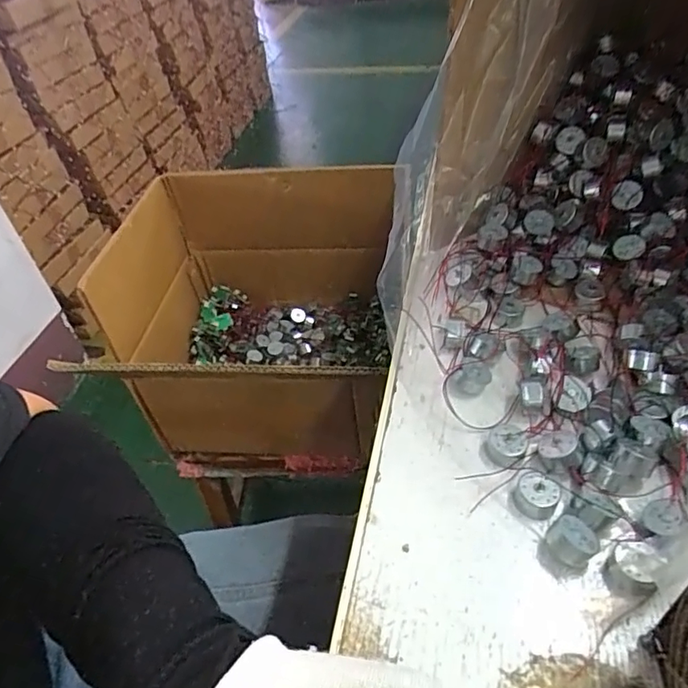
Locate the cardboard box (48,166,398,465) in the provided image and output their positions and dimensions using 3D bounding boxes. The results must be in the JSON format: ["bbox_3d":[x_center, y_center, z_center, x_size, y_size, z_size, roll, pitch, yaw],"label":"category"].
[{"bbox_3d":[-0.114,-0.051,0.751,0.357,0.276,0.280,5,45,13],"label":"cardboard box"}]

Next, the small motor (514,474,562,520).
[{"bbox_3d":[0.111,0.087,0.308,0.023,0.015,0.020,32,55,33],"label":"small motor"}]

